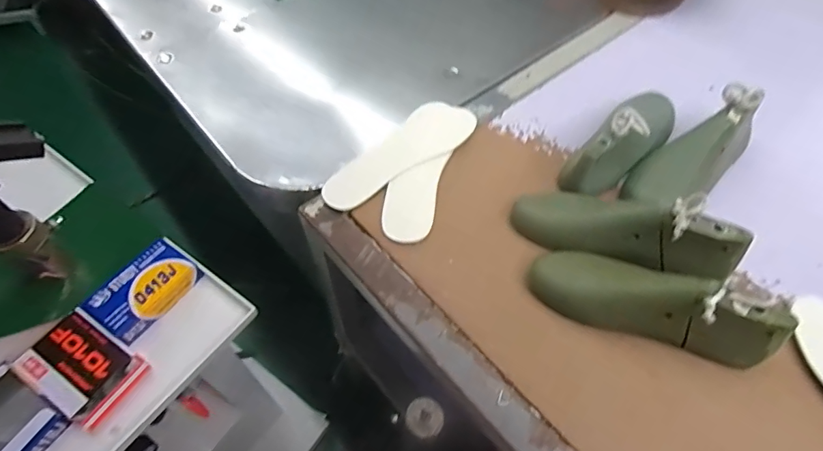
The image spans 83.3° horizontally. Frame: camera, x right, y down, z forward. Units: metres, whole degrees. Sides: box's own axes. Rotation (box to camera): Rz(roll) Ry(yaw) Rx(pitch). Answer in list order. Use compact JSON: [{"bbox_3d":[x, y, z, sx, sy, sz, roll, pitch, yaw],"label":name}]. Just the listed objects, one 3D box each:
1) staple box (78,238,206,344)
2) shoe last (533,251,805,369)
[{"bbox_3d":[-0.333,0.081,0.581,0.070,0.033,0.119,29,61,17],"label":"staple box"},{"bbox_3d":[0.239,0.076,0.454,0.232,0.079,0.074,19,59,12],"label":"shoe last"}]

